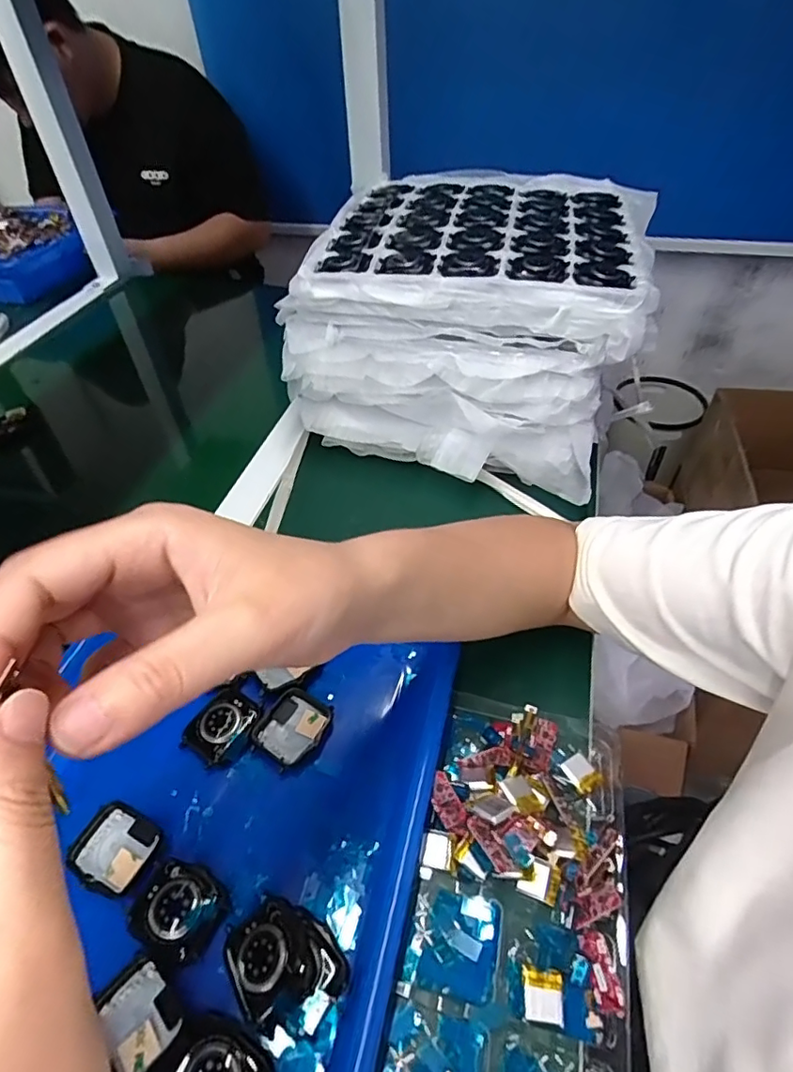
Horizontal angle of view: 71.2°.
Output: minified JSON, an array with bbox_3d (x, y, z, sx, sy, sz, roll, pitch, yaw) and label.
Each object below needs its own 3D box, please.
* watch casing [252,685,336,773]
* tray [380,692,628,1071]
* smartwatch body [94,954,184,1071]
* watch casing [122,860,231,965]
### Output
[{"bbox_3d":[-0.065,0.119,0.343,0.039,0.008,0.045,20,51,21],"label":"watch casing"},{"bbox_3d":[0.056,0.206,0.268,0.103,0.034,0.260,9,48,12],"label":"tray"},{"bbox_3d":[-0.116,0.217,0.249,0.030,0.007,0.040,-35,54,-26],"label":"smartwatch body"},{"bbox_3d":[-0.109,0.185,0.277,0.045,0.008,0.037,13,49,15],"label":"watch casing"}]

